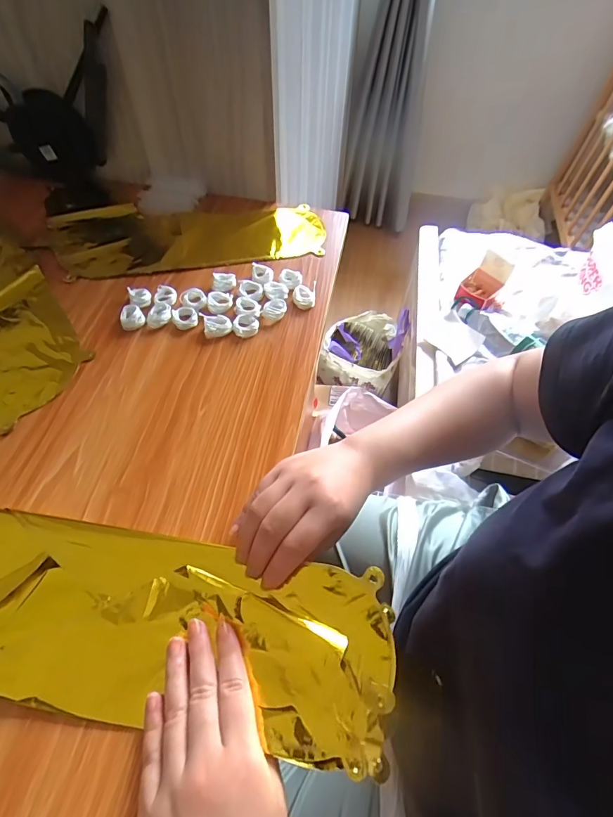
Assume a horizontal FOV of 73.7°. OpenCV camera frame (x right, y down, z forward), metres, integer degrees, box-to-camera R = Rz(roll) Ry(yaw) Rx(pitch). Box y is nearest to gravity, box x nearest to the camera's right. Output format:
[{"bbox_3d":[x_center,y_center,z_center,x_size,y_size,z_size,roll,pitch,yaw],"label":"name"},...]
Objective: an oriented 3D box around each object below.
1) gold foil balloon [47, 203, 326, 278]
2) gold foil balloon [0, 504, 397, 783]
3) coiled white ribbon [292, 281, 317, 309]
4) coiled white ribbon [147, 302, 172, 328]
[{"bbox_3d":[-0.163,-0.241,0.576,0.364,0.032,0.146,-7,56,-8],"label":"gold foil balloon"},{"bbox_3d":[-0.133,0.151,0.300,0.387,0.016,0.120,8,56,5],"label":"gold foil balloon"},{"bbox_3d":[-0.003,-0.141,0.508,0.028,0.013,0.036,3,56,-1],"label":"coiled white ribbon"},{"bbox_3d":[-0.171,-0.110,0.477,0.024,0.011,0.035,9,56,3],"label":"coiled white ribbon"}]

